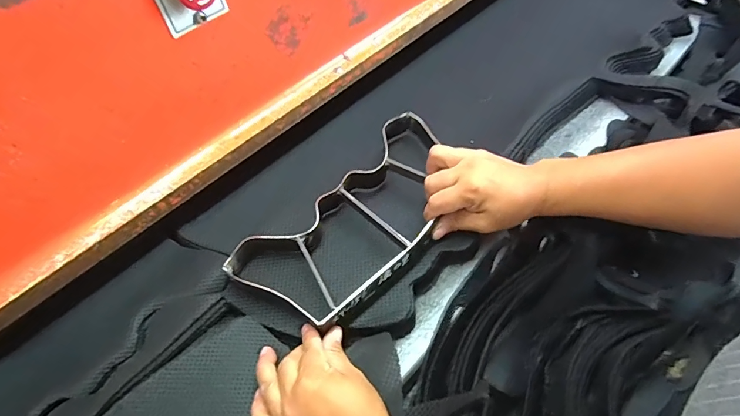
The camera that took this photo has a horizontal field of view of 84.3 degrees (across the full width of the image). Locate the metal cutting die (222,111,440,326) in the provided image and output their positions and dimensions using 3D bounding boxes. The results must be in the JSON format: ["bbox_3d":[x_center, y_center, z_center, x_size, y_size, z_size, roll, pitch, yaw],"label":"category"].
[{"bbox_3d":[-0.004,0.009,0.446,0.140,0.042,0.281,36,62,25],"label":"metal cutting die"}]

